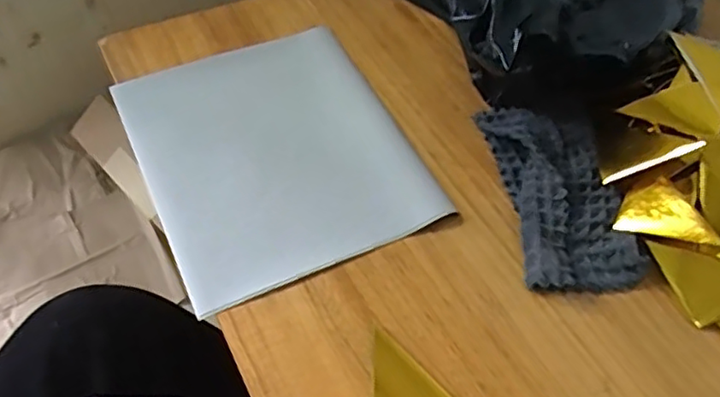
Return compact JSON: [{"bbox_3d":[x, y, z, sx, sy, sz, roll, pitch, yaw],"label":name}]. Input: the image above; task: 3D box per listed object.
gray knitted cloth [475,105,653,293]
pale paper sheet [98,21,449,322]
[{"bbox_3d":[0.161,-0.010,0.505,0.091,0.026,0.179,-5,54,-8],"label":"gray knitted cloth"},{"bbox_3d":[-0.072,-0.043,0.523,0.210,0.020,0.242,-21,58,-18],"label":"pale paper sheet"}]

